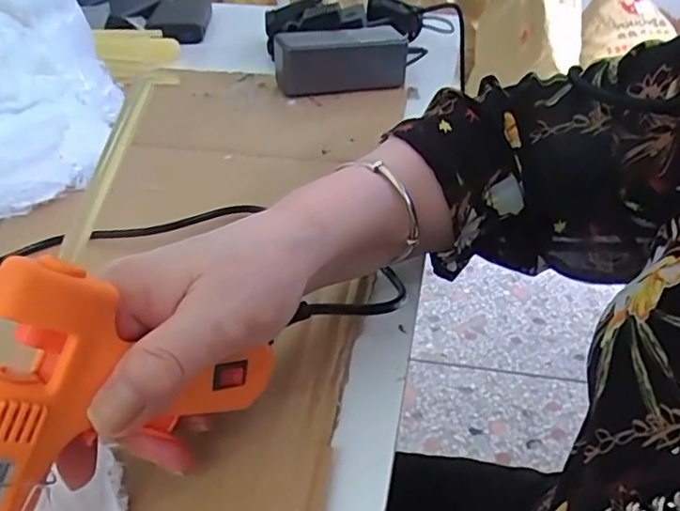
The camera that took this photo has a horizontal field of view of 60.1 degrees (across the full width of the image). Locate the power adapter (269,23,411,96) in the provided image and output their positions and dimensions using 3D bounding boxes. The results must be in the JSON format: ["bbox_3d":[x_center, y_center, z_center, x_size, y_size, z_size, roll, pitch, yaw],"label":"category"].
[{"bbox_3d":[0.000,-0.200,0.597,0.129,0.050,0.052,-12,38,-18],"label":"power adapter"}]

